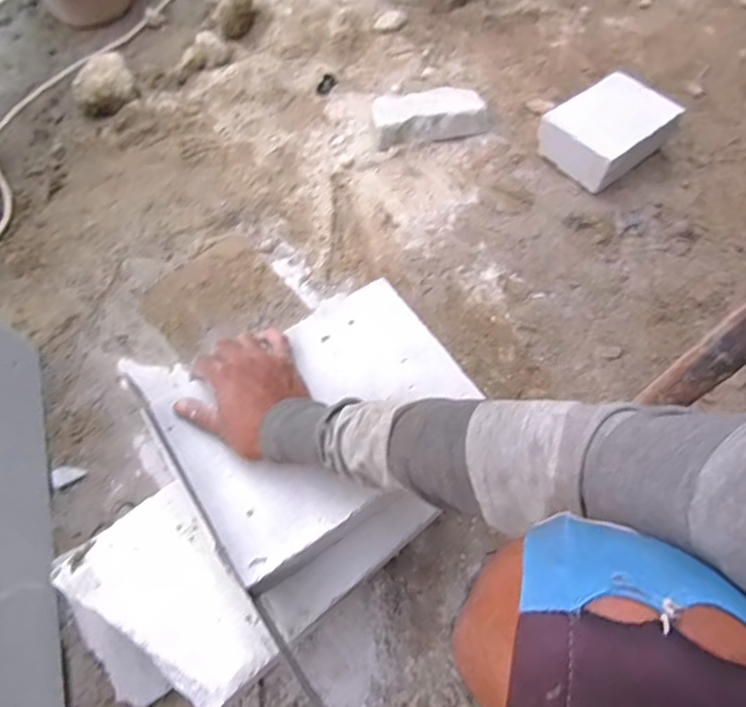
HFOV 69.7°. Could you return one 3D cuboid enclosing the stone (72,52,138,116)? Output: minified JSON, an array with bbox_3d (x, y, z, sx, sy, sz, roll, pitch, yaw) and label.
[{"bbox_3d":[-0.575,-0.573,1.145,0.126,0.076,0.106,-24,62,-10],"label":"stone"}]

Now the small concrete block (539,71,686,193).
[{"bbox_3d":[0.411,-0.380,0.932,0.200,0.086,0.163,-31,66,-14],"label":"small concrete block"}]

